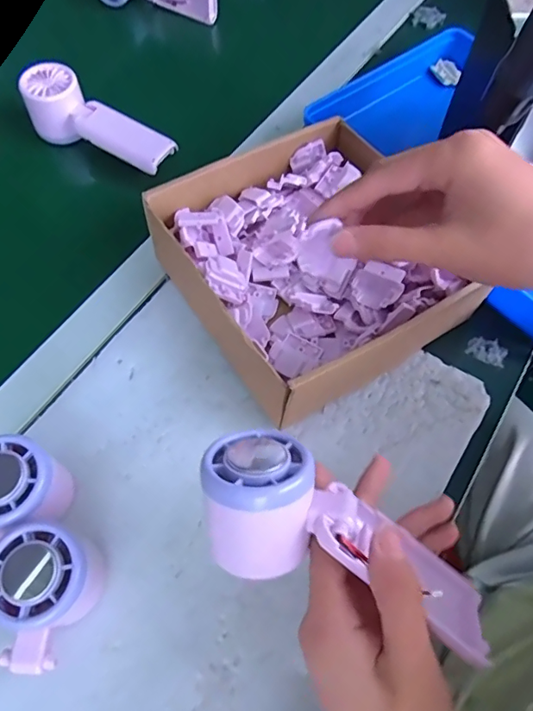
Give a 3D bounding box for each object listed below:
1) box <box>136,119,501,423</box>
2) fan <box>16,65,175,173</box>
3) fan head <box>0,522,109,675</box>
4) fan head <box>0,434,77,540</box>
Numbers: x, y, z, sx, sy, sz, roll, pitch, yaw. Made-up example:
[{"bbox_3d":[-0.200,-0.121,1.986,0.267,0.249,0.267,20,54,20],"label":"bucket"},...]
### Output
[{"bbox_3d":[0.034,-0.076,0.405,0.198,0.064,0.210,-24,65,-12],"label":"box"},{"bbox_3d":[-0.167,-0.231,0.495,0.160,0.047,0.051,28,67,13],"label":"fan"},{"bbox_3d":[-0.133,0.143,0.293,0.056,0.055,0.081,7,62,4],"label":"fan head"},{"bbox_3d":[-0.168,0.099,0.316,0.064,0.055,0.090,27,65,14],"label":"fan head"}]

